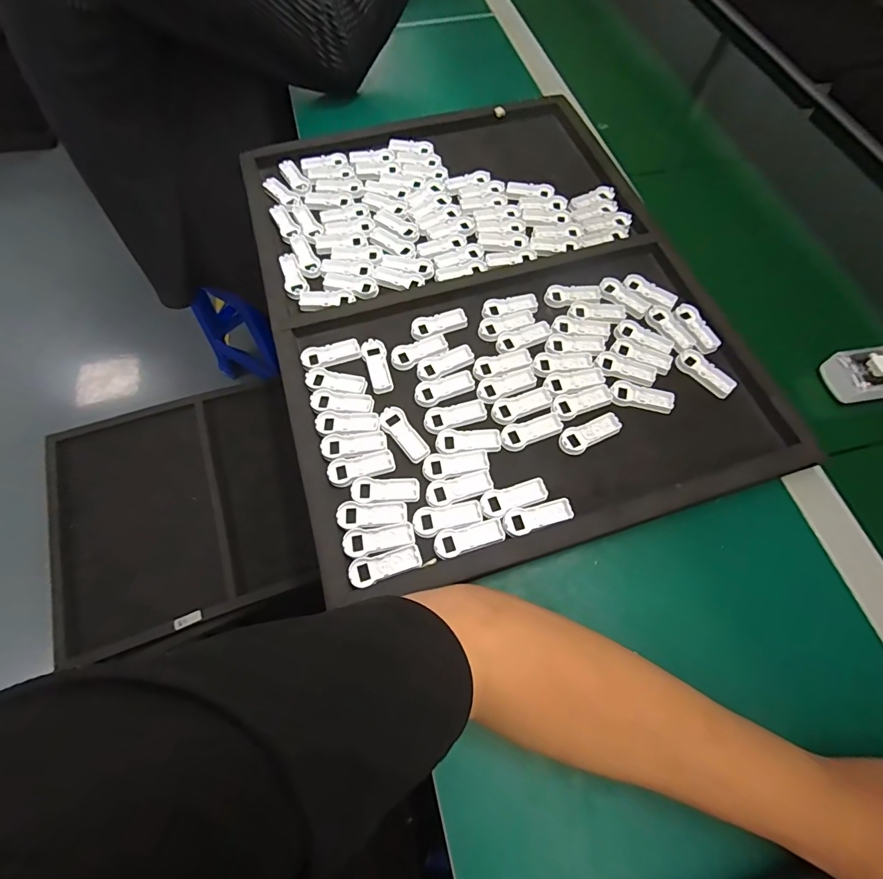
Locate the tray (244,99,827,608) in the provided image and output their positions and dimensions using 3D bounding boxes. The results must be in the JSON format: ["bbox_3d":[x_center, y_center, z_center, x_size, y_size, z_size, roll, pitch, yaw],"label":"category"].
[{"bbox_3d":[0.046,-0.162,0.453,0.418,0.024,0.540,-15,69,-7],"label":"tray"}]

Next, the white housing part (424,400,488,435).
[{"bbox_3d":[0.013,-0.022,0.393,0.056,0.004,0.024,-13,66,-6],"label":"white housing part"}]

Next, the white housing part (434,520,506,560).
[{"bbox_3d":[0.023,0.078,0.346,0.056,0.004,0.021,-13,66,-6],"label":"white housing part"}]

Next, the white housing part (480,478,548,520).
[{"bbox_3d":[0.059,0.048,0.360,0.056,0.004,0.023,-17,67,-8],"label":"white housing part"}]

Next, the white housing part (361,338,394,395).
[{"bbox_3d":[-0.062,-0.071,0.418,0.023,0.004,0.058,-13,66,-6],"label":"white housing part"}]

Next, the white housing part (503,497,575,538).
[{"bbox_3d":[0.078,0.061,0.353,0.056,0.004,0.022,-17,67,-8],"label":"white housing part"}]

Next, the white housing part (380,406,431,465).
[{"bbox_3d":[-0.033,-0.004,0.383,0.022,0.004,0.057,-32,70,-14],"label":"white housing part"}]

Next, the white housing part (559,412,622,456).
[{"bbox_3d":[0.132,-0.006,0.390,0.056,0.006,0.023,-25,68,-12],"label":"white housing part"}]

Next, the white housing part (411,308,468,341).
[{"bbox_3d":[-0.002,-0.114,0.433,0.056,0.004,0.024,-14,66,-7],"label":"white housing part"}]

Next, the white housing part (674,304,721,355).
[{"bbox_3d":[0.257,-0.112,0.441,0.024,0.006,0.058,-20,67,-9],"label":"white housing part"}]

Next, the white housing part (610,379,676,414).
[{"bbox_3d":[0.187,-0.040,0.406,0.056,0.006,0.024,14,66,6],"label":"white housing part"}]

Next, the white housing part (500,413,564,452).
[{"bbox_3d":[0.080,-0.007,0.386,0.057,0.004,0.022,-17,67,-8],"label":"white housing part"}]

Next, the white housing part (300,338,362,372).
[{"bbox_3d":[-0.107,-0.083,0.424,0.057,0.006,0.023,-16,67,-8],"label":"white housing part"}]

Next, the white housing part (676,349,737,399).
[{"bbox_3d":[0.253,-0.064,0.418,0.024,0.005,0.057,-36,71,-16],"label":"white housing part"}]

